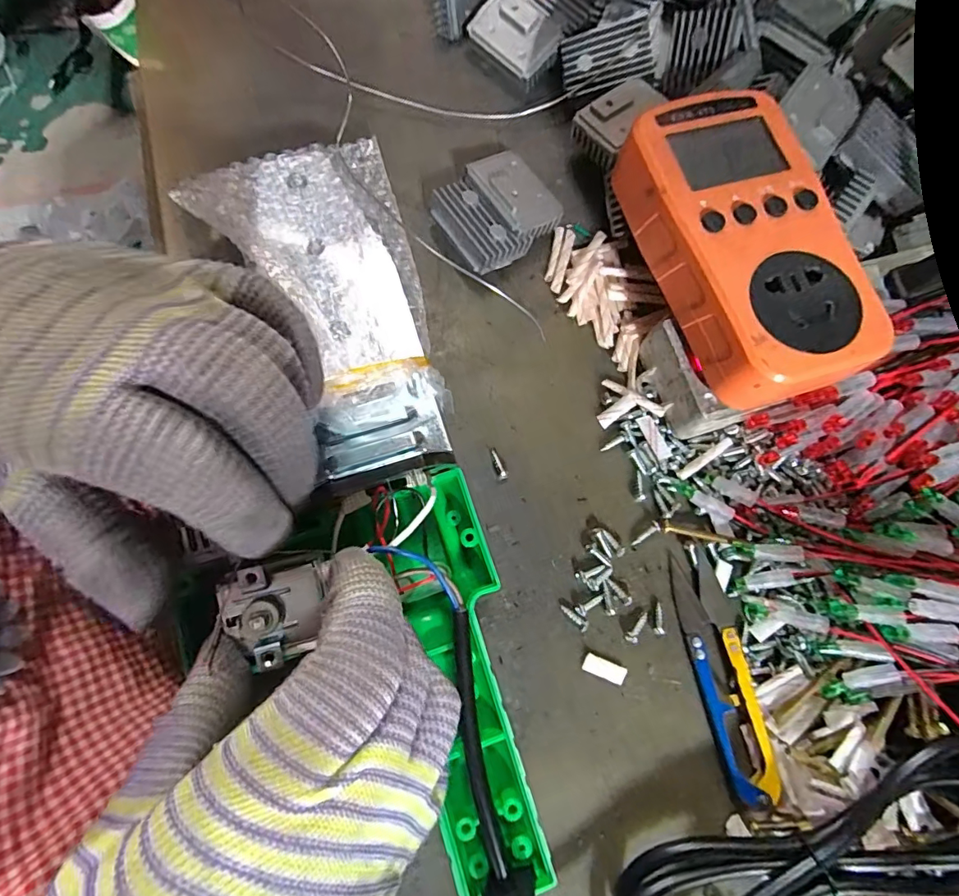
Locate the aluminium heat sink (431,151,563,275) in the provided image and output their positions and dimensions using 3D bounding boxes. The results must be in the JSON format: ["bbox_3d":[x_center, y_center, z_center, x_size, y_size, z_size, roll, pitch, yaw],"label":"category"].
[{"bbox_3d":[0.007,-0.118,0.246,0.056,0.023,0.049,-36,85,-16],"label":"aluminium heat sink"}]

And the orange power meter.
[{"bbox_3d":[0.106,-0.081,0.199,0.070,0.029,0.126,-19,79,-8],"label":"orange power meter"}]

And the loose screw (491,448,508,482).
[{"bbox_3d":[0.009,0.008,0.226,0.006,0.005,0.016,-15,78,-7],"label":"loose screw"}]

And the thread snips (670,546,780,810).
[{"bbox_3d":[0.104,0.096,0.210,0.021,0.009,0.097,-12,78,-6],"label":"thread snips"}]

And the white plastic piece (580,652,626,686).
[{"bbox_3d":[0.054,0.095,0.211,0.019,0.004,0.007,22,77,2],"label":"white plastic piece"}]

